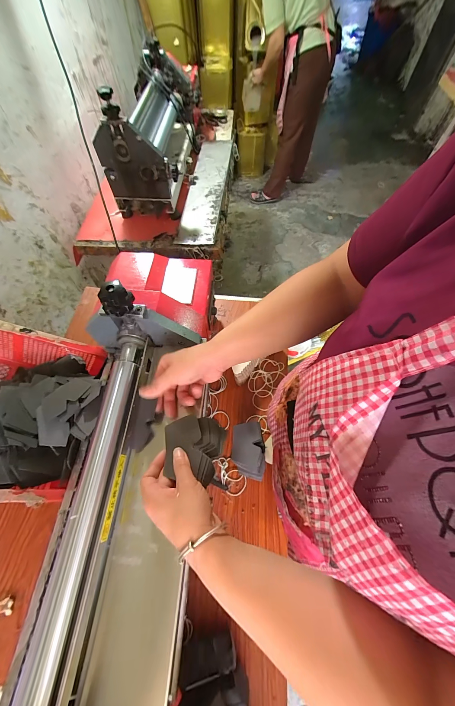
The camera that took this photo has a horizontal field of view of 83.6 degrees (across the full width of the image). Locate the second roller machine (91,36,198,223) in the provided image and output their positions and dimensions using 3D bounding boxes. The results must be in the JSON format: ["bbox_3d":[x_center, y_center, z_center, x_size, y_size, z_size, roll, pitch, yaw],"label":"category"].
[{"bbox_3d":[-0.244,-0.831,0.923,0.230,0.271,0.652,3,63,2],"label":"second roller machine"}]

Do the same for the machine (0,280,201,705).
[{"bbox_3d":[-0.159,0.182,0.326,0.195,0.193,0.529,2,63,1],"label":"machine"}]

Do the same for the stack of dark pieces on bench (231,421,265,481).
[{"bbox_3d":[0.042,0.205,0.532,0.064,0.072,0.103,-2,63,-1],"label":"stack of dark pieces on bench"}]

